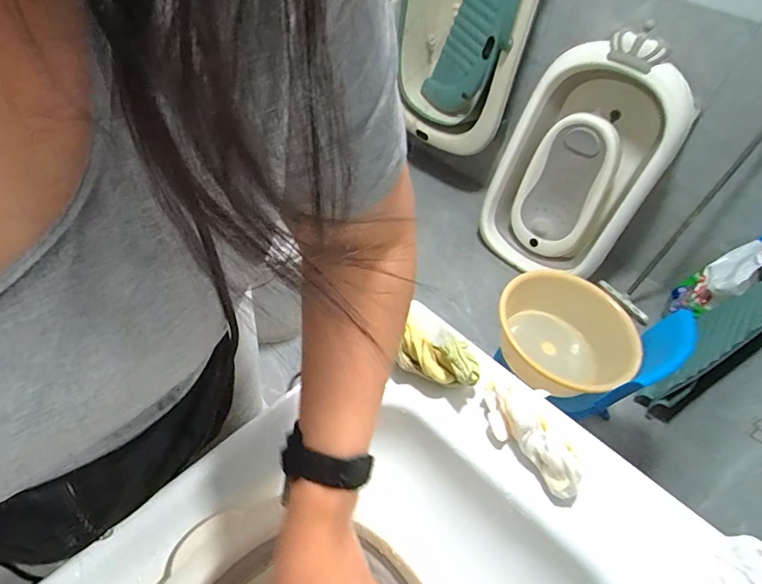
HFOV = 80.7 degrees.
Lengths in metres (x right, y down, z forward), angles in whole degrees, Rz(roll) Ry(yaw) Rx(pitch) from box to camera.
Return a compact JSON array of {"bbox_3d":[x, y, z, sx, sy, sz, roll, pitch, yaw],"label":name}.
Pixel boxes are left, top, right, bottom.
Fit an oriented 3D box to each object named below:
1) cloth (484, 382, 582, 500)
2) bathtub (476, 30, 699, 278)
[{"bbox_3d":[0.150,0.149,0.460,0.031,0.044,0.123,-28,57,-27],"label":"cloth"},{"bbox_3d":[0.623,-0.396,1.499,0.486,0.748,0.194,31,53,19],"label":"bathtub"}]

